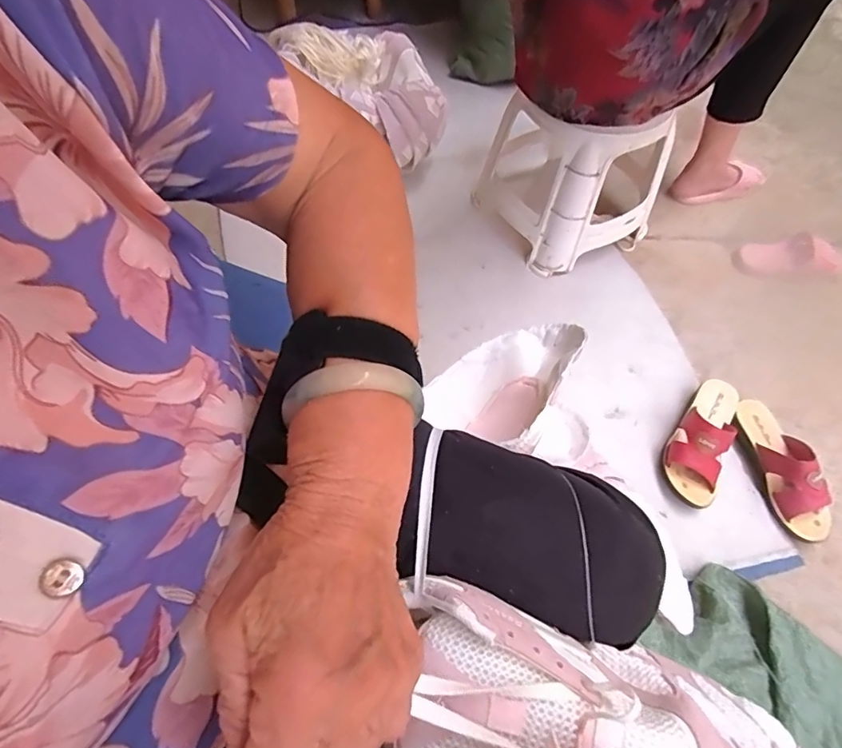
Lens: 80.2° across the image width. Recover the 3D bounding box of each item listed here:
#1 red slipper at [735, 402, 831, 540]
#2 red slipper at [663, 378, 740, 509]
[{"bbox_3d":[0.588,0.143,0.796,0.086,0.072,0.228,-8,61,-4],"label":"red slipper"},{"bbox_3d":[0.457,0.096,0.805,0.084,0.075,0.224,24,64,14],"label":"red slipper"}]

